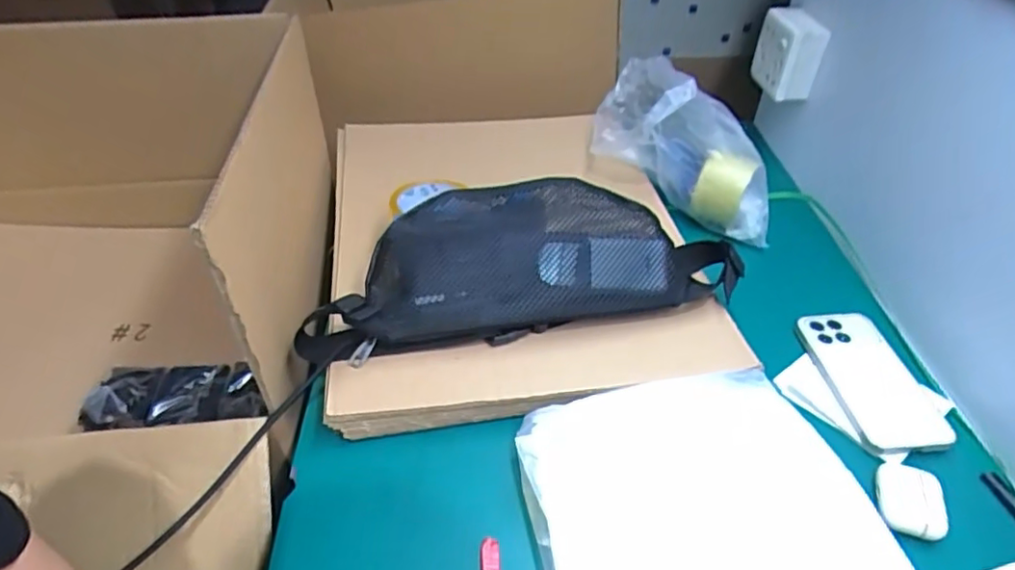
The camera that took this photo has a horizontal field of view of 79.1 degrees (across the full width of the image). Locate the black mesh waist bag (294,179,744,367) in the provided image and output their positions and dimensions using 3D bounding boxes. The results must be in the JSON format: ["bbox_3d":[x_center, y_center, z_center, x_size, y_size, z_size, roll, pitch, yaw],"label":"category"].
[{"bbox_3d":[0.013,-0.020,0.579,0.409,0.089,0.127,-7,43,-8],"label":"black mesh waist bag"}]

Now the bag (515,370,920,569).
[{"bbox_3d":[0.148,0.171,0.448,0.250,0.048,0.232,-9,43,-9],"label":"bag"}]

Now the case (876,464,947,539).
[{"bbox_3d":[0.313,0.167,0.476,0.045,0.016,0.059,16,44,17],"label":"case"}]

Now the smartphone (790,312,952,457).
[{"bbox_3d":[0.331,0.085,0.566,0.074,0.016,0.151,-4,42,-4],"label":"smartphone"}]

